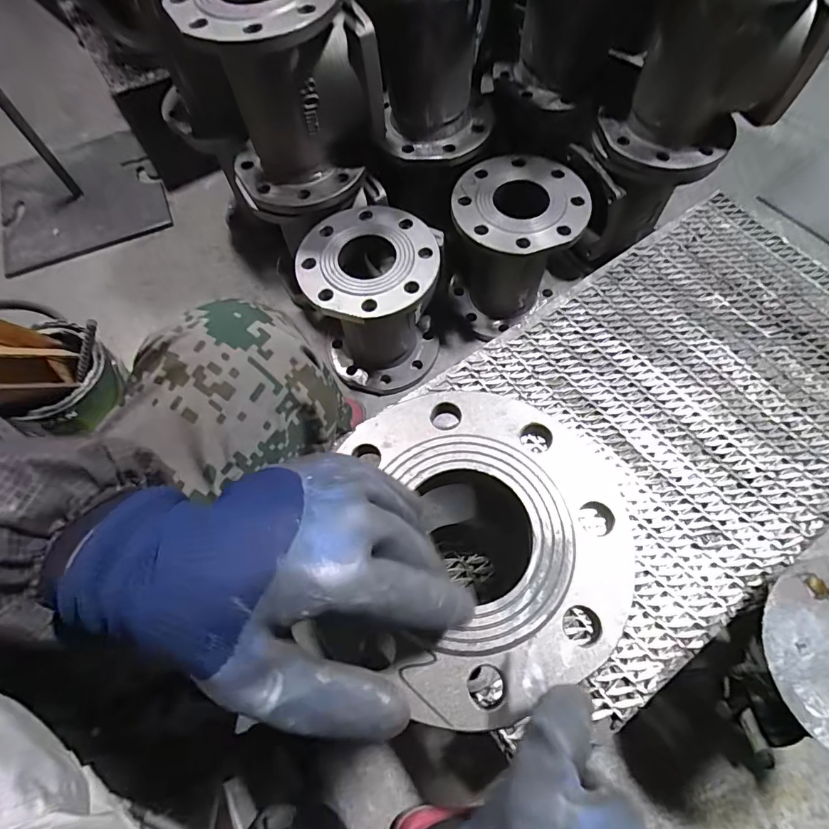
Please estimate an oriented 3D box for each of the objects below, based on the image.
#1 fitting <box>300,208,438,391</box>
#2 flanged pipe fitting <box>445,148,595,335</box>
[{"bbox_3d":[-0.058,-0.166,0.727,0.181,0.229,0.175,0,66,1],"label":"fitting"},{"bbox_3d":[0.152,-0.263,0.762,0.189,0.225,0.180,-7,66,-2],"label":"flanged pipe fitting"}]

